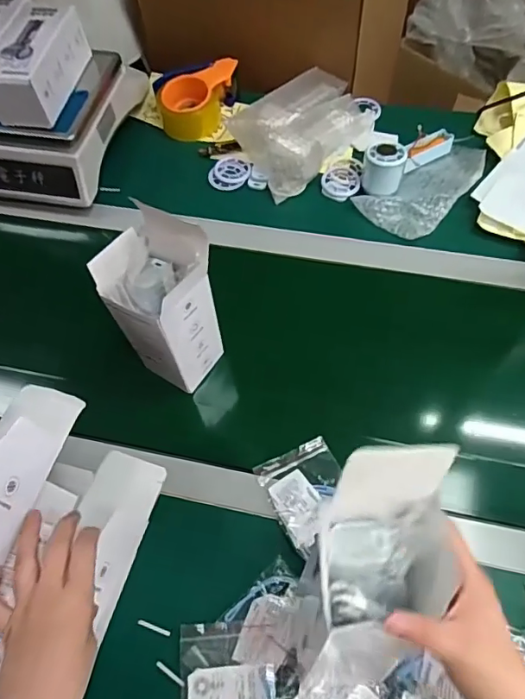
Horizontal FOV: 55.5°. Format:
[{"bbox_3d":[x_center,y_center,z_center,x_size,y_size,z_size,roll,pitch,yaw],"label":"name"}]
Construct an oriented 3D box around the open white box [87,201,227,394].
[{"bbox_3d":[-0.107,-0.044,0.539,0.088,0.208,0.089,26,68,15],"label":"open white box"}]

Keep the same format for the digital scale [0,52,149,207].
[{"bbox_3d":[-0.364,-0.351,0.753,0.278,0.103,0.227,8,64,7],"label":"digital scale"}]

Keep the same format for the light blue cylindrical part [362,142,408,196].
[{"bbox_3d":[0.173,-0.257,0.711,0.057,0.058,0.045,13,65,10],"label":"light blue cylindrical part"}]

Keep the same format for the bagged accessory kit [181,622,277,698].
[{"bbox_3d":[-0.029,0.314,0.454,0.086,0.011,0.114,-6,63,0],"label":"bagged accessory kit"}]

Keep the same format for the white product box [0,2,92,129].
[{"bbox_3d":[-0.303,-0.385,0.672,0.087,0.069,0.162,9,64,8],"label":"white product box"}]

